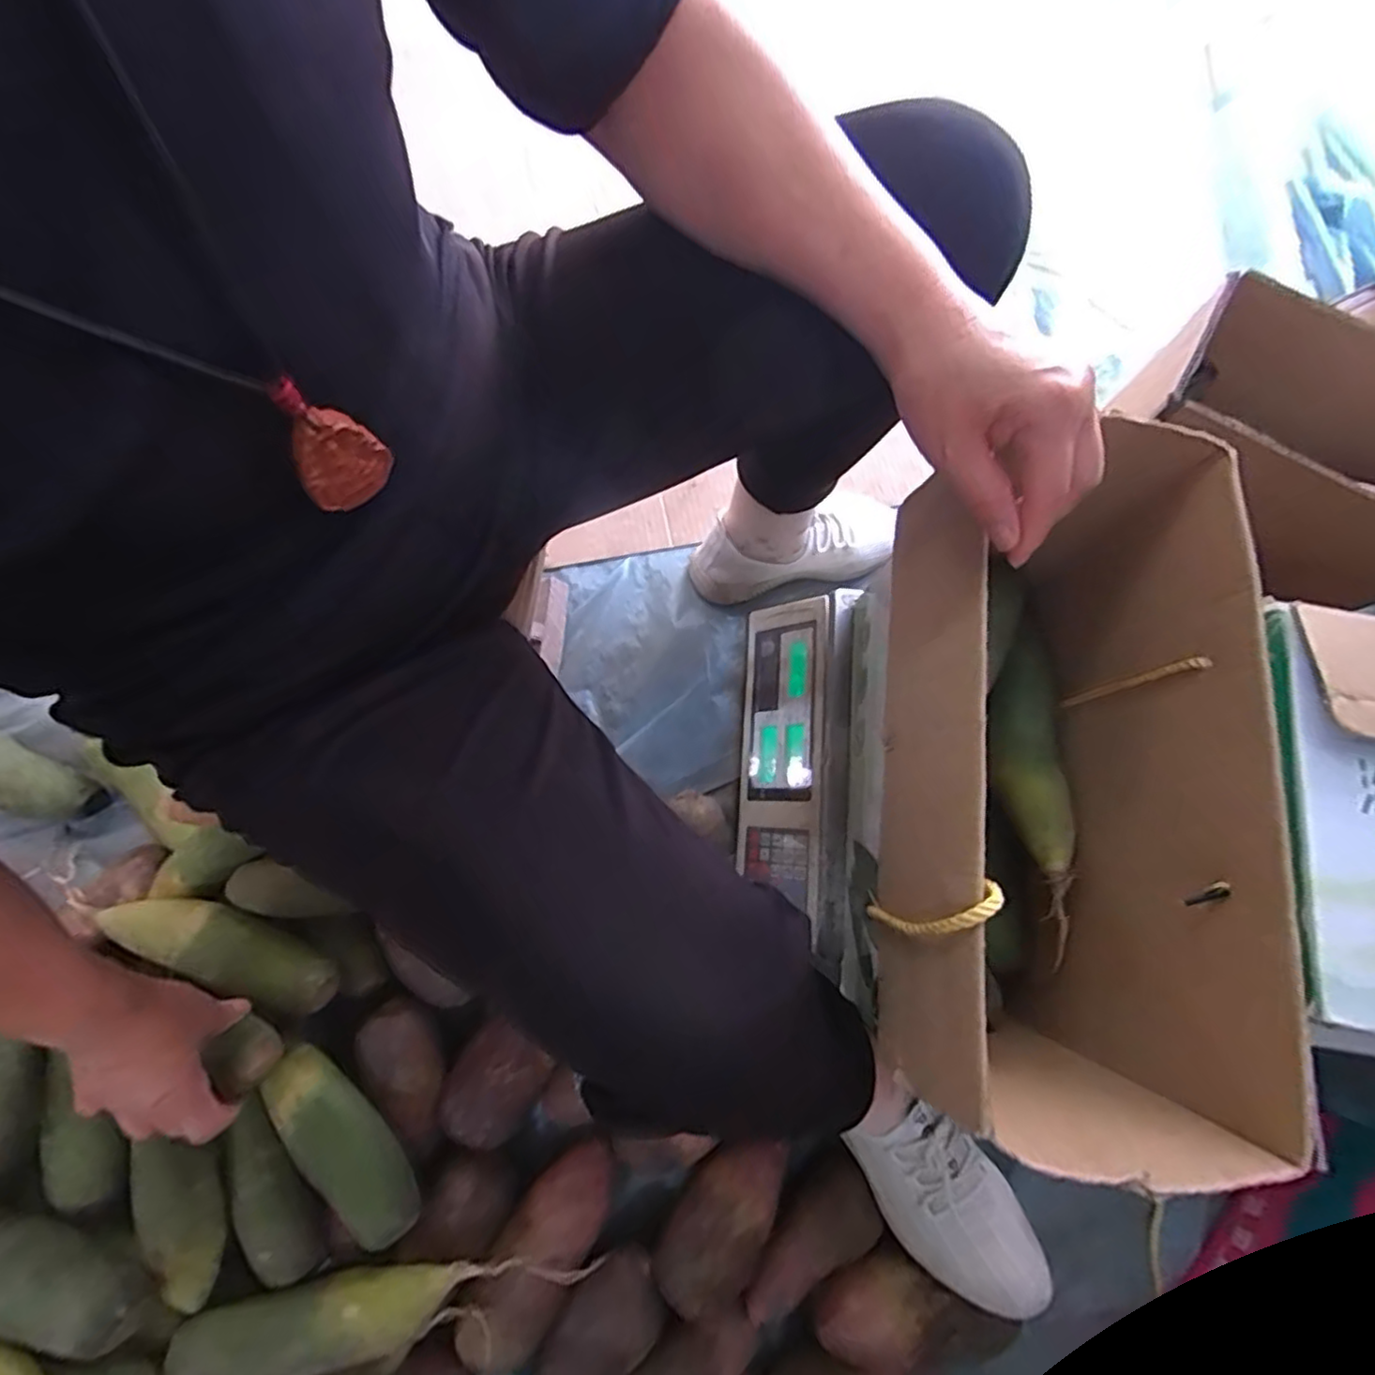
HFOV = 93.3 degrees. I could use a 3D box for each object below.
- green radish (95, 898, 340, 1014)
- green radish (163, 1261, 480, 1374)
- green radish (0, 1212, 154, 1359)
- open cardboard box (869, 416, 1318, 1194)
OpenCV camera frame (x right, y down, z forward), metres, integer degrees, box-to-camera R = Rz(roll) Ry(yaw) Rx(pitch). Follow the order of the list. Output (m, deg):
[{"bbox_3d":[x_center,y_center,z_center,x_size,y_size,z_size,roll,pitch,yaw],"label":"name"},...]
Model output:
[{"bbox_3d":[-0.385,0.213,0.530,0.193,0.053,0.054,23,75,5],"label":"green radish"},{"bbox_3d":[-0.268,0.472,0.487,0.203,0.057,0.052,-7,75,-4],"label":"green radish"},{"bbox_3d":[-0.467,0.408,0.448,0.186,0.047,0.056,9,75,1],"label":"green radish"},{"bbox_3d":[0.206,0.050,0.400,0.169,0.176,0.367,6,75,0],"label":"open cardboard box"}]

